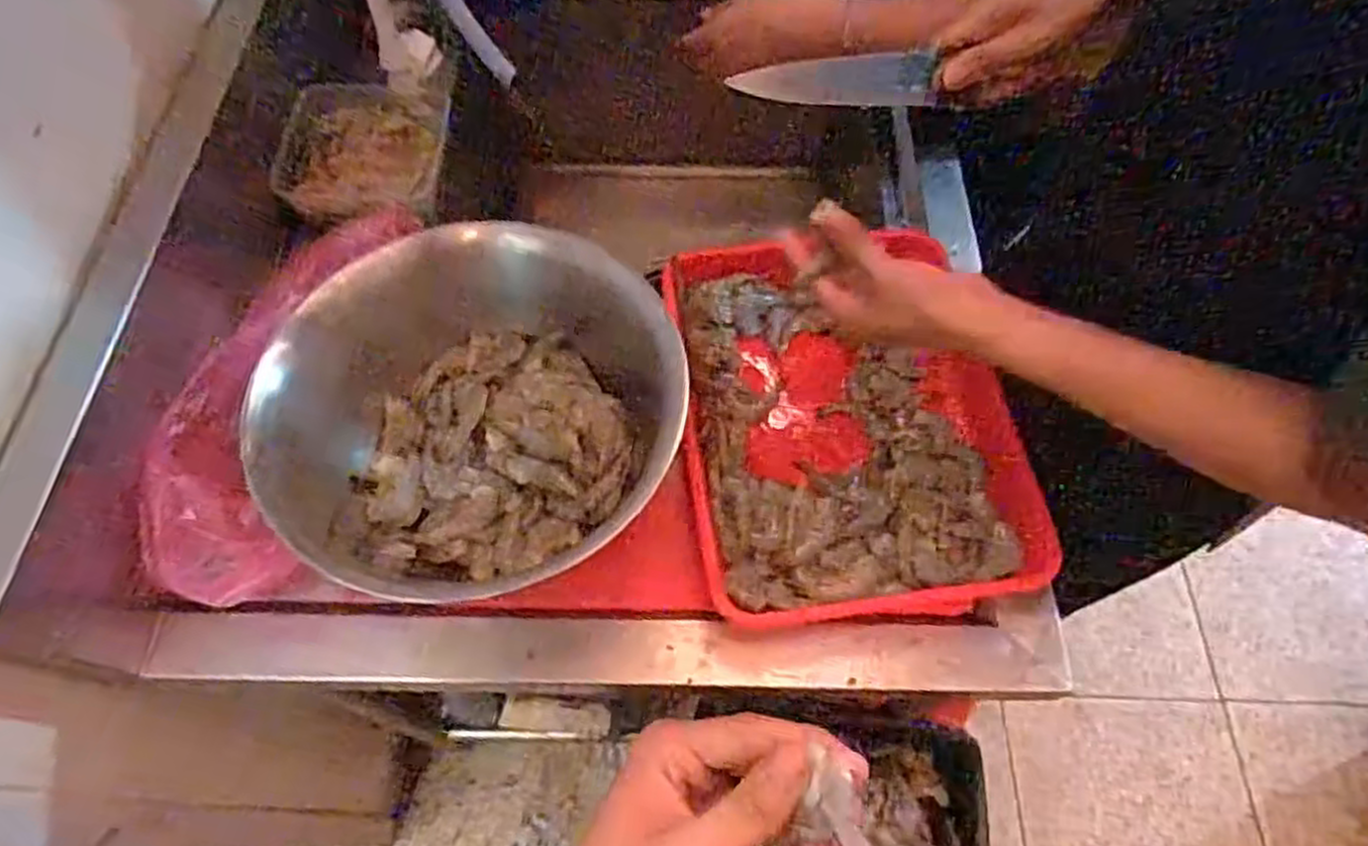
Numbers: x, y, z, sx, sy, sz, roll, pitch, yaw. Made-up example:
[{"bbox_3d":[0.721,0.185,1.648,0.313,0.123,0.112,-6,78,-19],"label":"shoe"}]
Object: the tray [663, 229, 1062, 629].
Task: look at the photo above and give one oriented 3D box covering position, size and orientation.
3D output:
[{"bbox_3d":[0.136,-0.017,0.665,0.275,0.047,0.366,-9,62,-1],"label":"tray"}]

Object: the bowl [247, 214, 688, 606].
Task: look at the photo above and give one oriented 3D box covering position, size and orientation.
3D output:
[{"bbox_3d":[-0.156,-0.013,0.603,0.320,0.123,0.294,-18,63,-10],"label":"bowl"}]

